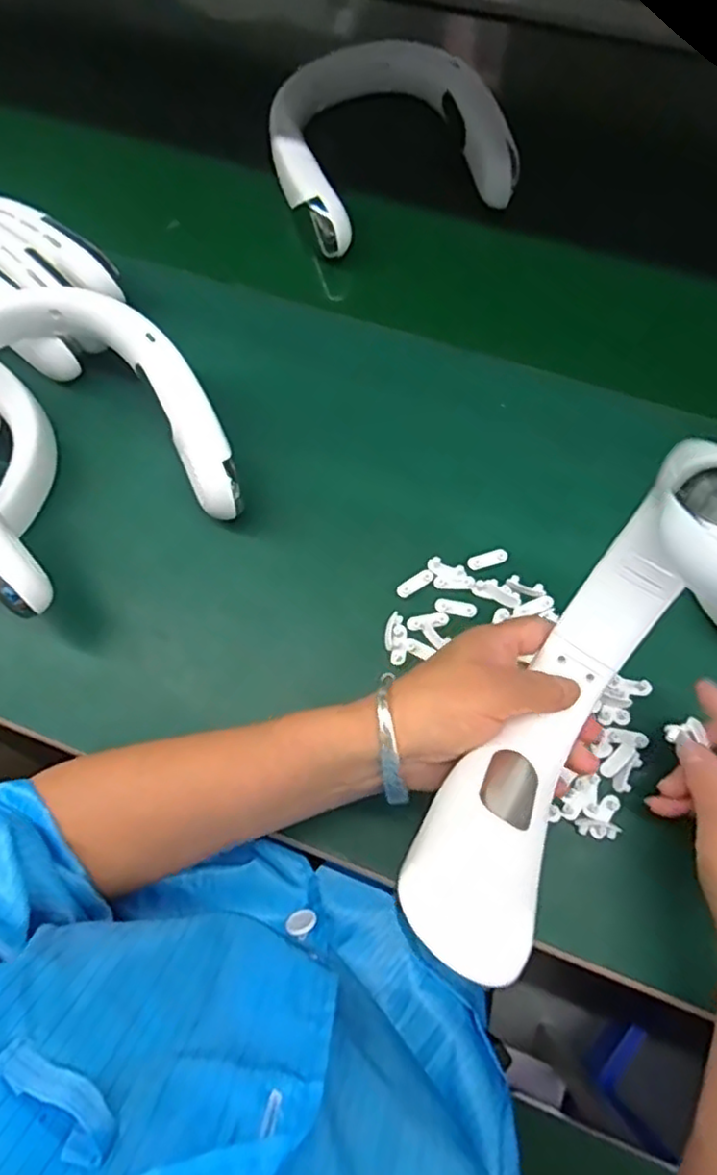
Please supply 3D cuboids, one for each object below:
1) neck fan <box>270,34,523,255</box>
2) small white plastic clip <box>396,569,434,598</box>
[{"bbox_3d":[0.021,-0.389,0.570,0.189,0.039,0.190,-16,71,-3],"label":"neck fan"},{"bbox_3d":[0.039,-0.003,0.463,0.028,0.004,0.011,-33,73,-9],"label":"small white plastic clip"}]

